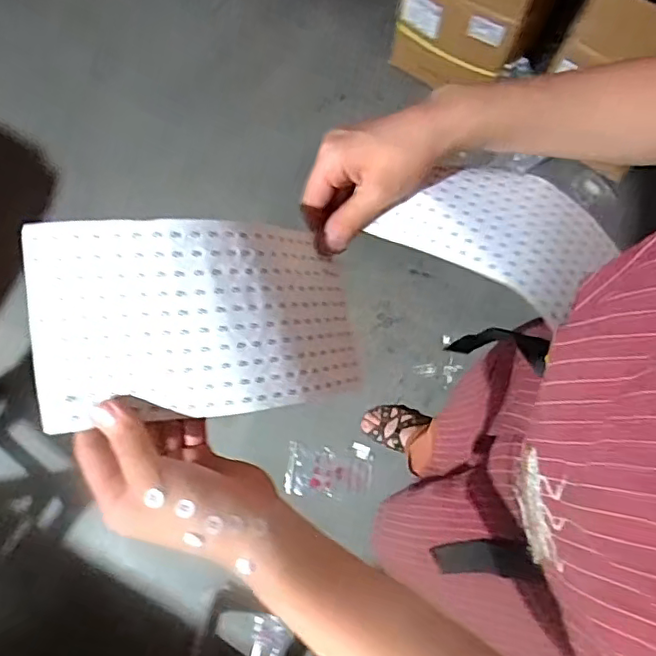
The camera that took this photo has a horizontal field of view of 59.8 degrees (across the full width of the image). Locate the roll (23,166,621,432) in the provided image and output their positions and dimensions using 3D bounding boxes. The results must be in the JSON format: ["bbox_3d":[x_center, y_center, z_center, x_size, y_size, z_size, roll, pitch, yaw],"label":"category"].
[{"bbox_3d":[0.016,-0.030,0.412,0.412,0.083,0.128,-15,76,-18],"label":"roll"}]

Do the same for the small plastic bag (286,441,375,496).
[{"bbox_3d":[0.005,0.335,1.352,0.203,0.011,0.121,7,85,-12],"label":"small plastic bag"}]

